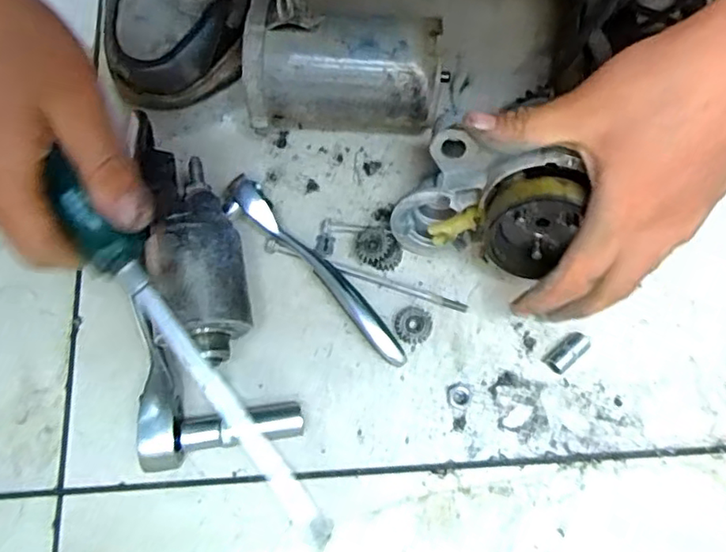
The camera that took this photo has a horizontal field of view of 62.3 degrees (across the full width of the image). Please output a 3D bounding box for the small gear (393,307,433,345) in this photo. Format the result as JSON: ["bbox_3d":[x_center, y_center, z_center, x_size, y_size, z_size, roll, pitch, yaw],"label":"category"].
[{"bbox_3d":[0.029,0.029,0.354,0.021,0.008,0.021,0,73,-1],"label":"small gear"}]

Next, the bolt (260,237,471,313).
[{"bbox_3d":[0.001,0.000,0.363,0.127,0.007,0.007,17,73,5],"label":"bolt"}]

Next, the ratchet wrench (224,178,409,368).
[{"bbox_3d":[-0.028,-0.003,0.355,0.144,0.023,0.021,44,77,12],"label":"ratchet wrench"}]

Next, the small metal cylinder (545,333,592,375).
[{"bbox_3d":[0.119,0.045,0.349,0.028,0.010,0.012,-39,77,-12],"label":"small metal cylinder"}]

